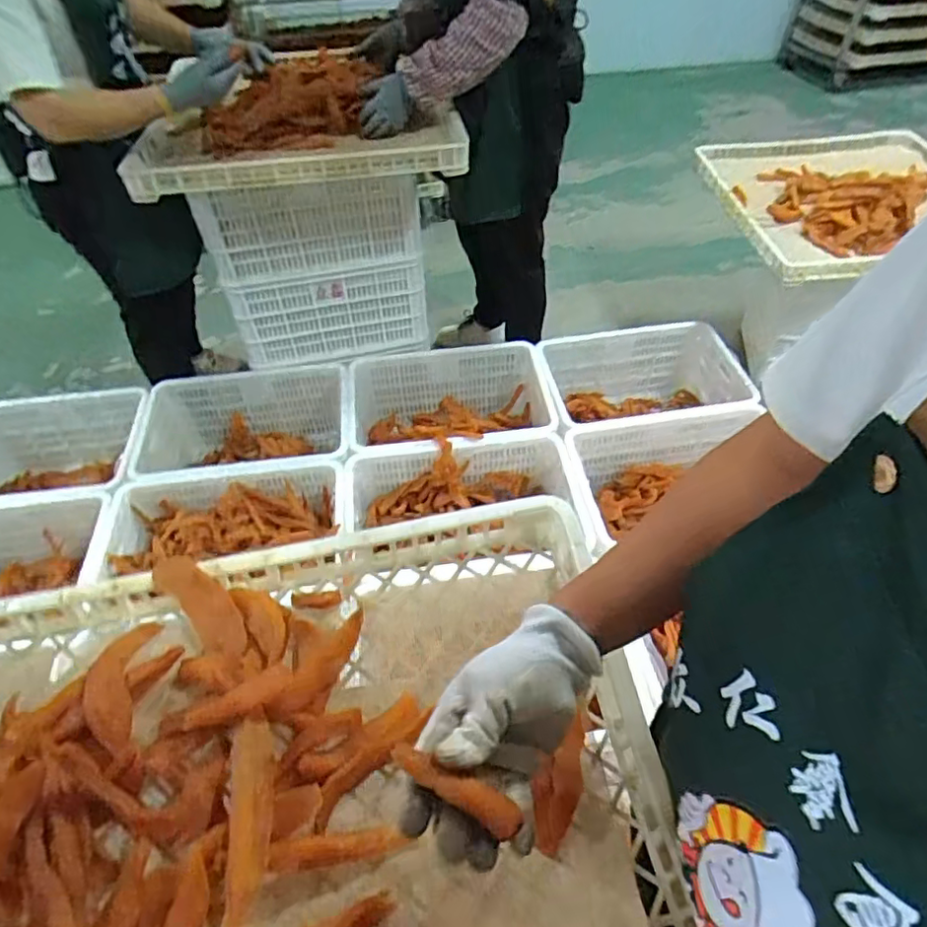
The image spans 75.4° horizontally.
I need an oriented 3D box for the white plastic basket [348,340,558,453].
[{"bbox_3d":[-0.035,-0.120,1.688,0.566,0.250,0.377,-6,49,-2],"label":"white plastic basket"}]

